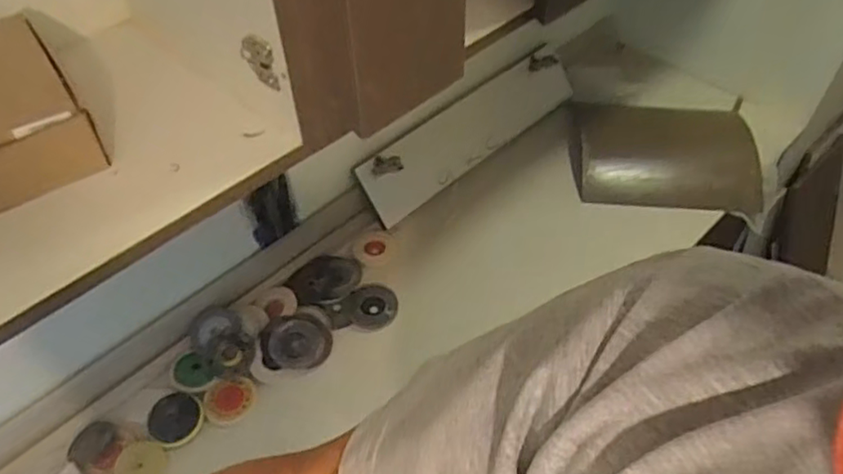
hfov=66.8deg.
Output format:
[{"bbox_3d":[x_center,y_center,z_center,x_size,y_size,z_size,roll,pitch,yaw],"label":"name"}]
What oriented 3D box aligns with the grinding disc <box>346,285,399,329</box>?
[{"bbox_3d":[-0.098,0.139,1.292,0.097,0.014,0.107,4,49,2],"label":"grinding disc"}]

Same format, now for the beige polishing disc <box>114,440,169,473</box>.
[{"bbox_3d":[-0.466,0.381,1.065,0.077,0.011,0.077,12,59,-22],"label":"beige polishing disc"}]

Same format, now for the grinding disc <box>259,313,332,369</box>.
[{"bbox_3d":[-0.238,0.197,1.212,0.127,0.024,0.108,-6,50,-6],"label":"grinding disc"}]

